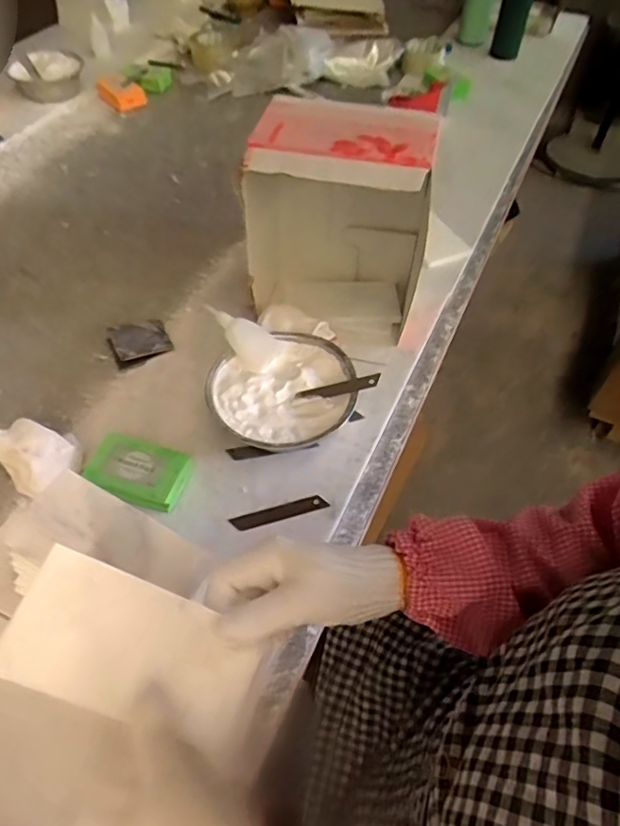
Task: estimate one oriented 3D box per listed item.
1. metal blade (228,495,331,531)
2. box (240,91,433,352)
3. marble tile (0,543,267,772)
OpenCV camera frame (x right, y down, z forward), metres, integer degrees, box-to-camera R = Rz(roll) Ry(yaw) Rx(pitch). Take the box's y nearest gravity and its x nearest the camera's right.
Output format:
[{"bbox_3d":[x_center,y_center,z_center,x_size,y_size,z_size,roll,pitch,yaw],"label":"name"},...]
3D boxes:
[{"bbox_3d":[-0.031,0.103,0.576,0.099,0.004,0.018,-13,59,-10],"label":"metal blade"},{"bbox_3d":[0.031,-0.210,0.658,0.197,0.245,0.153,6,52,6],"label":"box"},{"bbox_3d":[-0.102,0.143,0.339,0.145,0.004,0.073,29,65,-15],"label":"marble tile"}]

